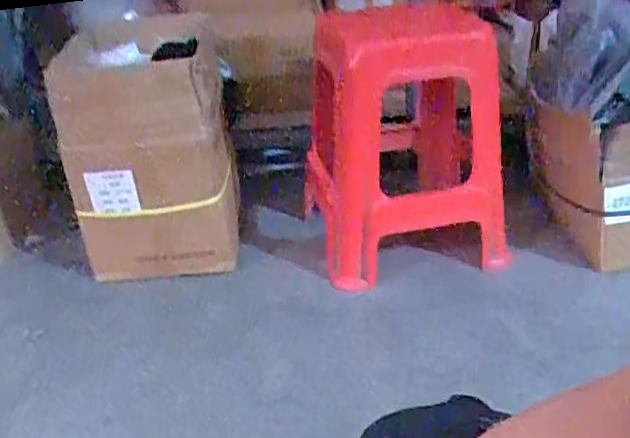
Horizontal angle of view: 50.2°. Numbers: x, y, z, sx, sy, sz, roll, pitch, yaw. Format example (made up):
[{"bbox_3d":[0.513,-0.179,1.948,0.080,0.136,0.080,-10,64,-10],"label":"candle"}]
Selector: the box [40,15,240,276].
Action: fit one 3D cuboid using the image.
[{"bbox_3d":[-0.400,-0.169,1.645,0.393,0.593,0.251,-8,29,-7],"label":"box"}]

